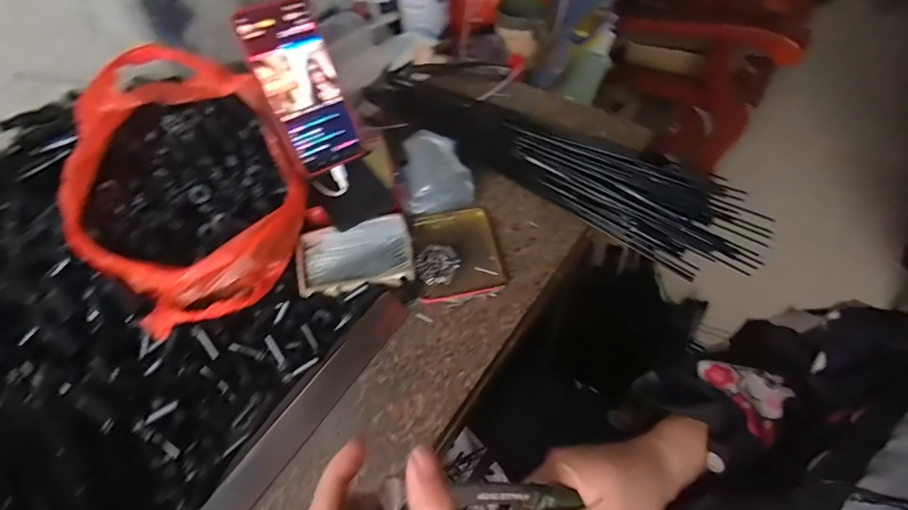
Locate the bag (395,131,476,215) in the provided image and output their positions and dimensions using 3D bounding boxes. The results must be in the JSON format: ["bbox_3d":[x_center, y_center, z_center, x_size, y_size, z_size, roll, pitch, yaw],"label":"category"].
[{"bbox_3d":[-0.034,-0.109,0.567,0.094,0.041,0.112,-19,58,-9],"label":"bag"}]

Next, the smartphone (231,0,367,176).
[{"bbox_3d":[-0.154,-0.170,0.445,0.075,0.161,0.015,-27,27,-14],"label":"smartphone"}]

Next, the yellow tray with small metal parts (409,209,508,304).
[{"bbox_3d":[0.003,-0.007,0.517,0.100,0.023,0.118,-10,57,-3],"label":"yellow tray with small metal parts"}]

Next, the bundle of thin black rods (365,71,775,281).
[{"bbox_3d":[0.115,-0.147,0.594,0.565,0.035,0.137,32,64,21],"label":"bundle of thin black rods"}]

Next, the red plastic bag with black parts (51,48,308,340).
[{"bbox_3d":[-0.275,-0.070,0.436,0.216,0.126,0.247,-28,60,-14],"label":"red plastic bag with black parts"}]

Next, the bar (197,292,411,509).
[{"bbox_3d":[-0.145,0.153,0.426,0.037,0.019,0.281,41,60,-3],"label":"bar"}]

